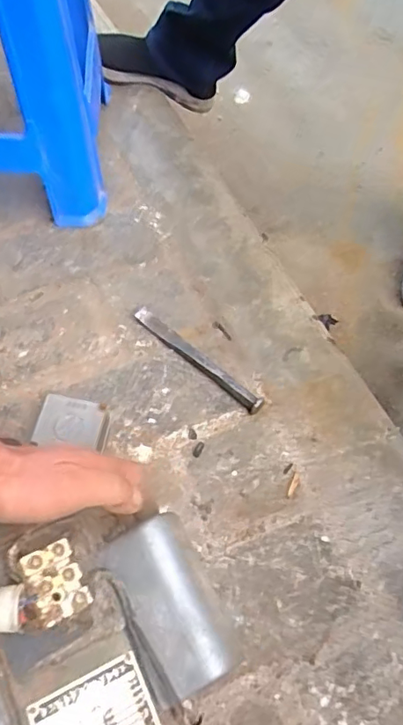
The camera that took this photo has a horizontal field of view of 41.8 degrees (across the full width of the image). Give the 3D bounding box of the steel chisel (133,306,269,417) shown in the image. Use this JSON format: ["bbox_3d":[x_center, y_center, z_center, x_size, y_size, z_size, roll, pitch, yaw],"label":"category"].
[{"bbox_3d":[-0.006,-0.005,0.651,0.197,0.012,0.022,37,64,16],"label":"steel chisel"}]

